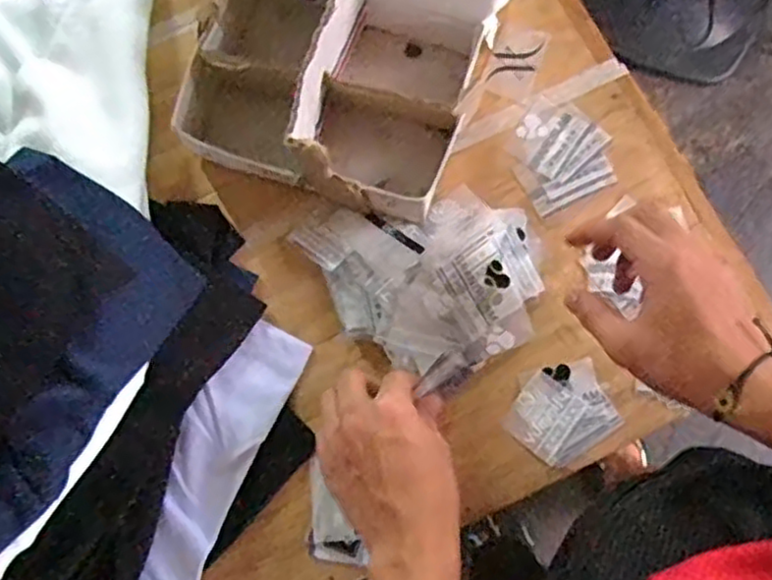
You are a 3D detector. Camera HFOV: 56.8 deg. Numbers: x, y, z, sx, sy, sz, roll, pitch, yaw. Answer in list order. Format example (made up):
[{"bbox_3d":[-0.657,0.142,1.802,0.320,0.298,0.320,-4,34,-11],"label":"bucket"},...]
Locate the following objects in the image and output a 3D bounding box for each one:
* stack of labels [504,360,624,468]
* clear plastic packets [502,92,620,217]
[{"bbox_3d":[0.132,0.091,0.540,0.078,0.004,0.069,-34,79,-5],"label":"stack of labels"},{"bbox_3d":[0.142,-0.113,0.587,0.079,0.008,0.087,-29,79,-4],"label":"clear plastic packets"}]

